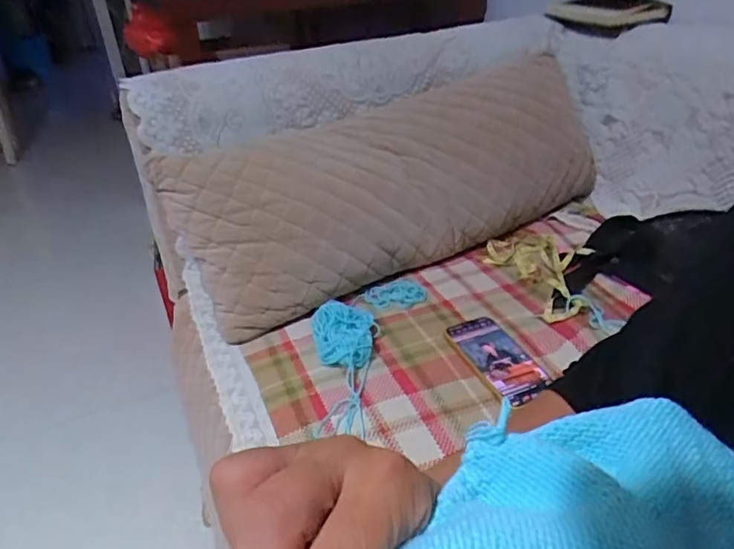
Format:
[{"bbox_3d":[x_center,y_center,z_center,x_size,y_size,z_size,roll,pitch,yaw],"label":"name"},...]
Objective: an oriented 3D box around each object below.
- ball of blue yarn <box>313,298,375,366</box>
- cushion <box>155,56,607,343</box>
[{"bbox_3d":[-0.033,0.077,0.762,0.078,0.038,0.123,-2,30,3],"label":"ball of blue yarn"},{"bbox_3d":[0.087,-0.181,0.991,0.857,0.316,0.139,-21,-6,-33],"label":"cushion"}]

